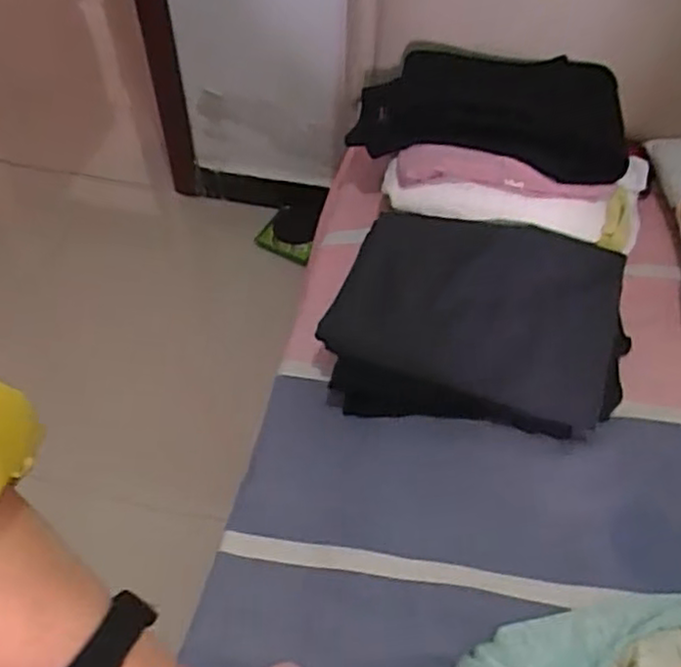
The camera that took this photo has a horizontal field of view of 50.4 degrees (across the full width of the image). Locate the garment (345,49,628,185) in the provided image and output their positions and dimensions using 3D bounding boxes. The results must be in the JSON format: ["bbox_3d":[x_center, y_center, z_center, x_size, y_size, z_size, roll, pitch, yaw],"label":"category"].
[{"bbox_3d":[0.201,-0.304,1.016,0.393,0.086,0.191,18,54,28],"label":"garment"}]

